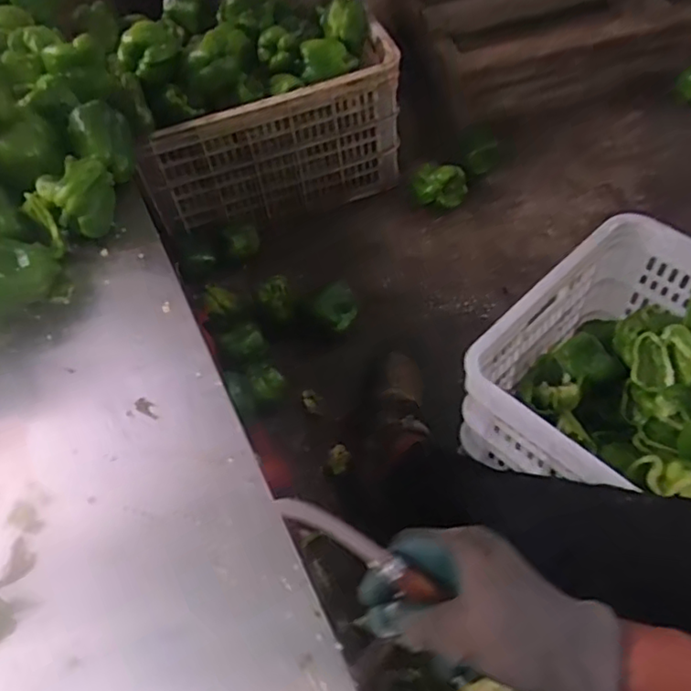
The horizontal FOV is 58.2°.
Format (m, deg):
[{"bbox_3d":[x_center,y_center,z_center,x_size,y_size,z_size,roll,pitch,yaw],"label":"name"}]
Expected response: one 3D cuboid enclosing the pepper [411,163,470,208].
[{"bbox_3d":[0.187,-0.327,1.256,0.099,0.066,0.082,27,61,21],"label":"pepper"}]

